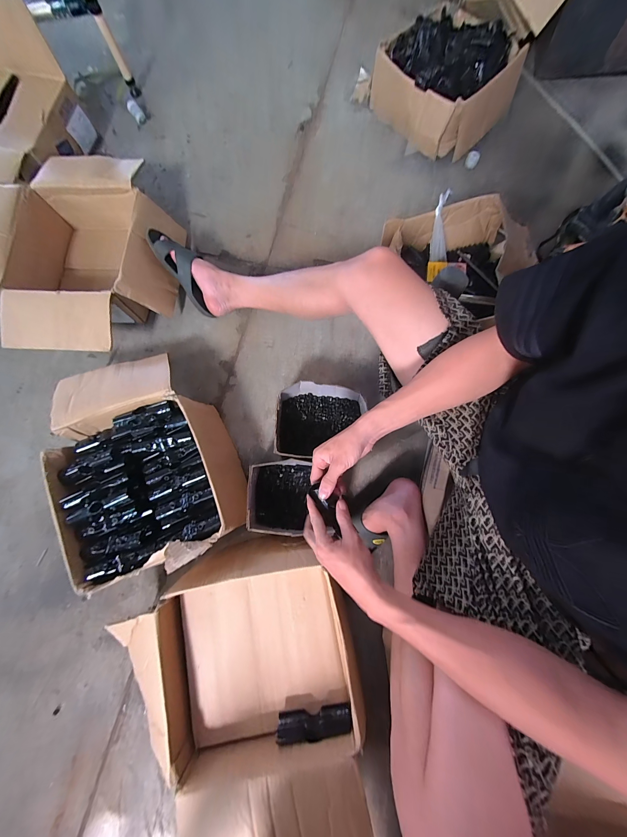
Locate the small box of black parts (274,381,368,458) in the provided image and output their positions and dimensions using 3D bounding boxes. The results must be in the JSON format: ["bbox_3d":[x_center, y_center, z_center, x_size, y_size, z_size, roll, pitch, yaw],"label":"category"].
[{"bbox_3d":[0.015,0.012,0.664,0.195,0.096,0.174,9,79,3],"label":"small box of black parts"}]

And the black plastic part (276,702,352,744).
[{"bbox_3d":[0.002,0.542,0.502,0.130,0.038,0.030,-11,77,-1],"label":"black plastic part"}]

